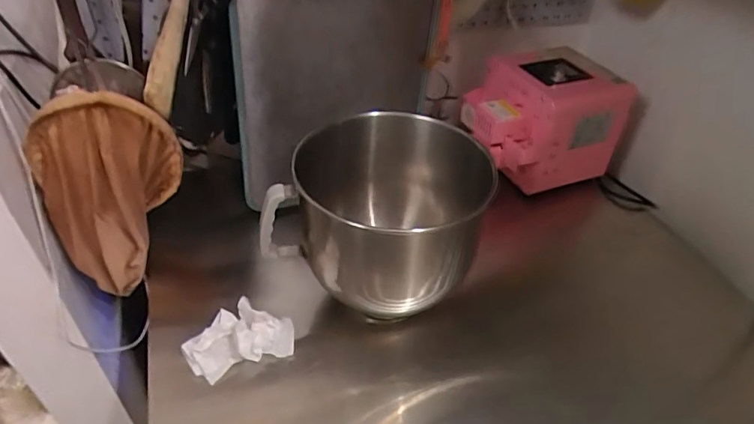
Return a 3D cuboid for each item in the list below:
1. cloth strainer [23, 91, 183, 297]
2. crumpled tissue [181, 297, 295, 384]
[{"bbox_3d":[-0.373,-0.039,0.710,0.154,0.243,0.157,25,46,23],"label":"cloth strainer"},{"bbox_3d":[-0.170,0.151,0.625,0.126,0.025,0.084,-15,44,-20],"label":"crumpled tissue"}]

